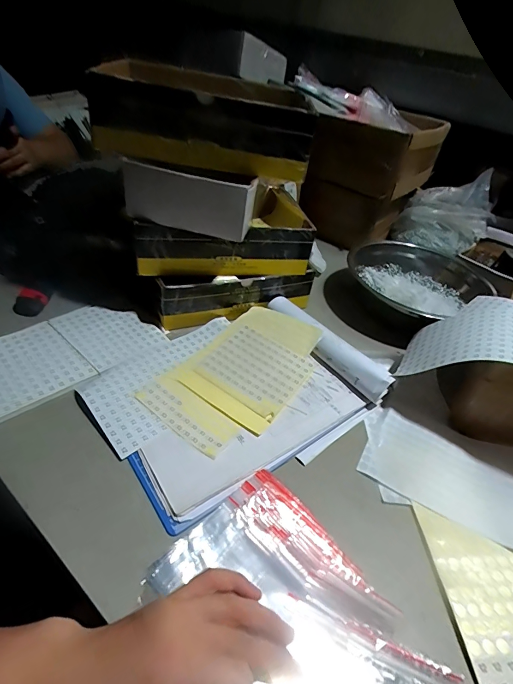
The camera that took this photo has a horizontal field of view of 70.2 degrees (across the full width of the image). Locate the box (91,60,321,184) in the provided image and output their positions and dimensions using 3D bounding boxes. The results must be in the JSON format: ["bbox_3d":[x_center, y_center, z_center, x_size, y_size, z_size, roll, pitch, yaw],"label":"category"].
[{"bbox_3d":[-0.078,-0.309,0.477,0.241,0.096,0.265,-2,42,-13],"label":"box"}]

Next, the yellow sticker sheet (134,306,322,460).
[{"bbox_3d":[-0.017,0.038,0.479,0.140,0.015,0.237,31,52,19],"label":"yellow sticker sheet"}]

